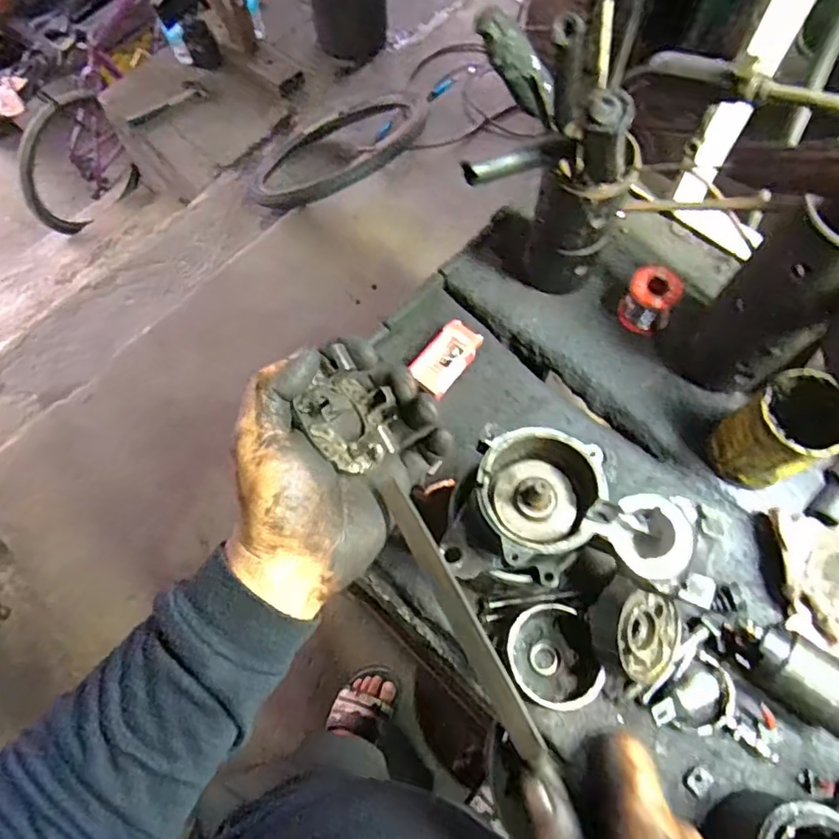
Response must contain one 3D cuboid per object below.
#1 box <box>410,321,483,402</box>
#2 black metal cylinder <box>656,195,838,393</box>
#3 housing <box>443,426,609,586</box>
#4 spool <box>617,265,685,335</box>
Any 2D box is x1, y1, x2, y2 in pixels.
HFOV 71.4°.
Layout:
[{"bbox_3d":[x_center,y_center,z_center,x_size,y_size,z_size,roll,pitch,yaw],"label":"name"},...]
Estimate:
[{"bbox_3d":[0.029,-0.067,0.624,0.044,0.023,0.078,39,74,16],"label":"box"},{"bbox_3d":[0.313,-0.102,0.513,0.099,0.222,0.091,-25,69,-9],"label":"black metal cylinder"},{"bbox_3d":[0.076,0.064,0.440,0.113,0.063,0.104,3,68,3],"label":"housing"},{"bbox_3d":[0.243,-0.124,0.615,0.055,0.057,0.047,30,71,13],"label":"spool"}]

